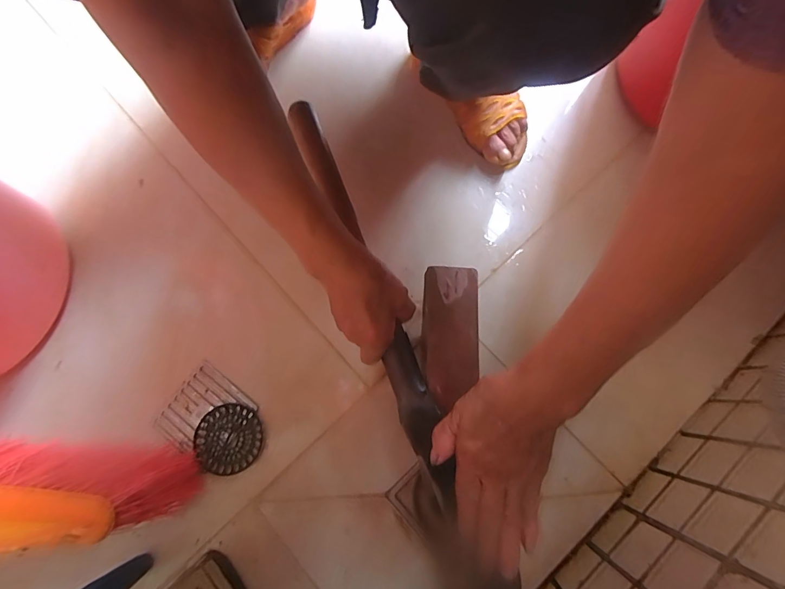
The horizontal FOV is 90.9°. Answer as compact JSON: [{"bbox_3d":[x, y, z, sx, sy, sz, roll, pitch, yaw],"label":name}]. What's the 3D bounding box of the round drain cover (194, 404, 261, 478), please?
[{"bbox_3d":[-0.179,0.157,0.421,0.070,0.006,0.071,0,77,1],"label":"round drain cover"}]

